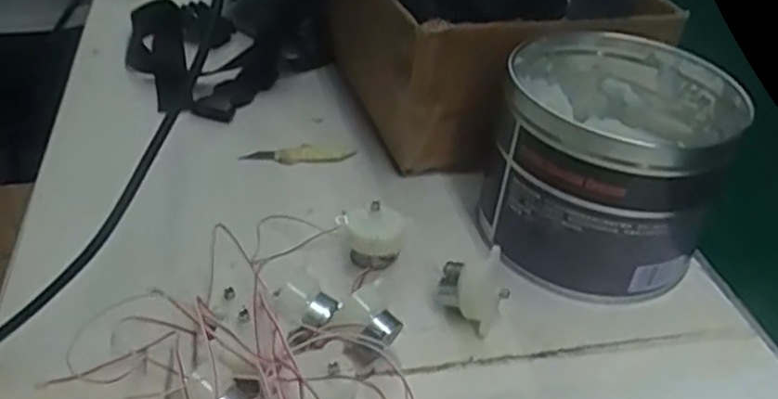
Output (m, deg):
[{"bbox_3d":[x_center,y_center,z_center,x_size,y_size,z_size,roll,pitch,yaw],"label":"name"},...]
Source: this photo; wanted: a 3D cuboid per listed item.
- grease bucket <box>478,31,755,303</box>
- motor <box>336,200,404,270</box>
[{"bbox_3d":[0.124,-0.023,0.412,0.124,0.098,0.138,14,37,10],"label":"grease bucket"},{"bbox_3d":[-0.010,0.020,0.392,0.032,0.027,0.025,-8,39,-18],"label":"motor"}]

